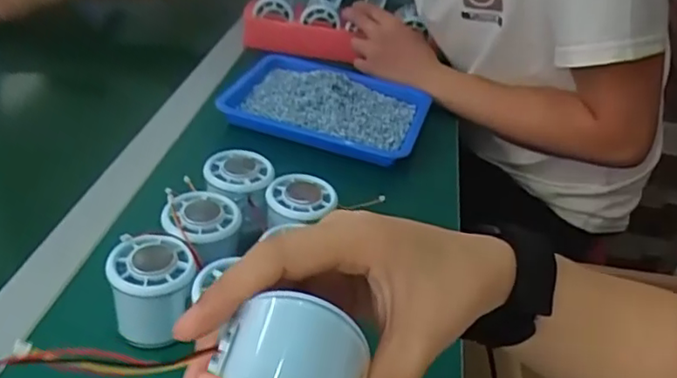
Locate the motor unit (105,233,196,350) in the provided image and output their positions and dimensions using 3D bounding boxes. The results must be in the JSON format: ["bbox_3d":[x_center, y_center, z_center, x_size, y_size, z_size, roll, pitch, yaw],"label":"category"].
[{"bbox_3d":[-0.128,0.070,0.423,0.053,0.057,0.054,3,34,-2],"label":"motor unit"}]

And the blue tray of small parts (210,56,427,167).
[{"bbox_3d":[-0.014,-0.108,0.743,0.233,0.029,0.199,13,35,11],"label":"blue tray of small parts"}]

